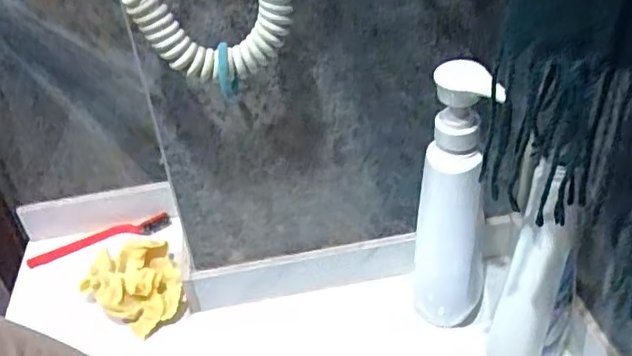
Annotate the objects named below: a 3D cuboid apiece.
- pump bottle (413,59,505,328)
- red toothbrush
[{"bbox_3d":[0.124,0.022,0.537,0.063,0.261,0.055,6,37,15],"label":"pump bottle"},{"bbox_3d":[-0.260,0.071,0.726,0.166,0.020,0.024,-15,36,-14],"label":"red toothbrush"}]

